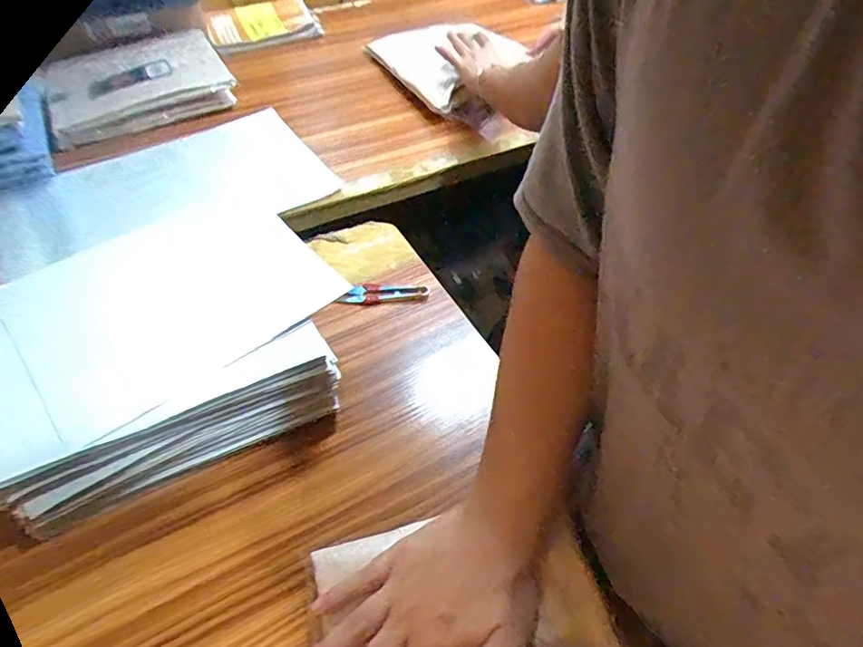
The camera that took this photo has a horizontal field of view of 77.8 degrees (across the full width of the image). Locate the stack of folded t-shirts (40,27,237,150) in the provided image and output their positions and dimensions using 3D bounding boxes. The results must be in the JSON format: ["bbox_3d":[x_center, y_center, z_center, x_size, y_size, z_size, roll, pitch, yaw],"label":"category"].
[{"bbox_3d":[-0.432,-0.349,0.781,0.251,0.092,0.129,-31,57,-24],"label":"stack of folded t-shirts"}]

